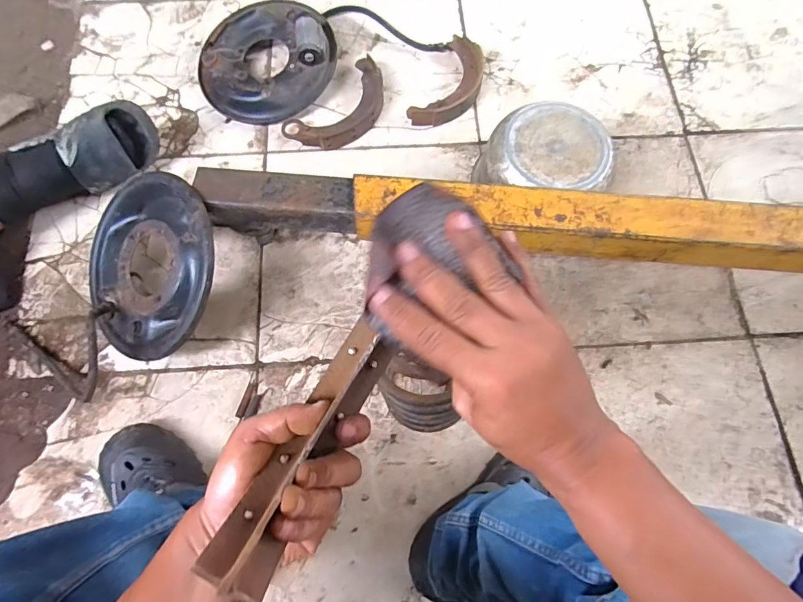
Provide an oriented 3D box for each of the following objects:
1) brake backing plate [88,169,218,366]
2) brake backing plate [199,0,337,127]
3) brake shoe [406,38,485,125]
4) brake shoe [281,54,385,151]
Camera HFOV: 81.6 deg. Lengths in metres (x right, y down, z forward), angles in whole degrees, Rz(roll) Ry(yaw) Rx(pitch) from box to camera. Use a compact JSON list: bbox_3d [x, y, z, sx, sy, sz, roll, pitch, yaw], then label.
[{"bbox_3d":[-0.373,-0.055,0.696,0.262,0.032,0.263,-1,87,26],"label":"brake backing plate"},{"bbox_3d":[-0.264,-0.467,0.905,0.265,0.071,0.265,-1,85,11],"label":"brake backing plate"},{"bbox_3d":[0.101,-0.424,0.913,0.102,0.036,0.217,27,74,8],"label":"brake shoe"},{"bbox_3d":[-0.109,-0.366,0.888,0.119,0.030,0.223,43,77,12],"label":"brake shoe"}]

